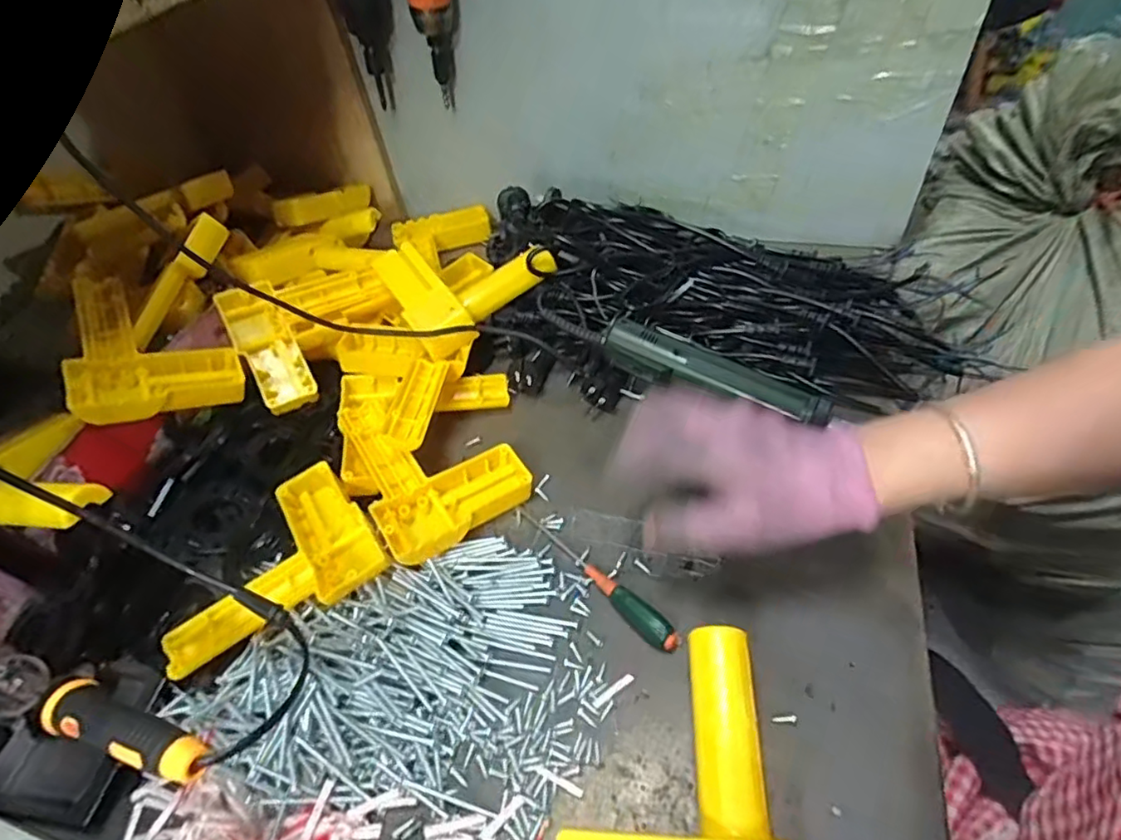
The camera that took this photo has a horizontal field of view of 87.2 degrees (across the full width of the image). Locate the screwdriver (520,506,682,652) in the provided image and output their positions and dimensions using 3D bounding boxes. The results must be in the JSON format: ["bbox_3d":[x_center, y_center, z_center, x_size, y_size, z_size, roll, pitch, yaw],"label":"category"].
[{"bbox_3d":[0.021,0.103,0.405,0.019,0.017,0.146,-39,55,-24],"label":"screwdriver"}]

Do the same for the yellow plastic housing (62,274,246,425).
[{"bbox_3d":[-0.335,-0.062,0.490,0.114,0.023,0.145,-5,55,-33],"label":"yellow plastic housing"}]

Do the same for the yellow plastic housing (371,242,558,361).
[{"bbox_3d":[-0.092,-0.130,0.549,0.140,0.056,0.112,-39,55,-24],"label":"yellow plastic housing"}]

